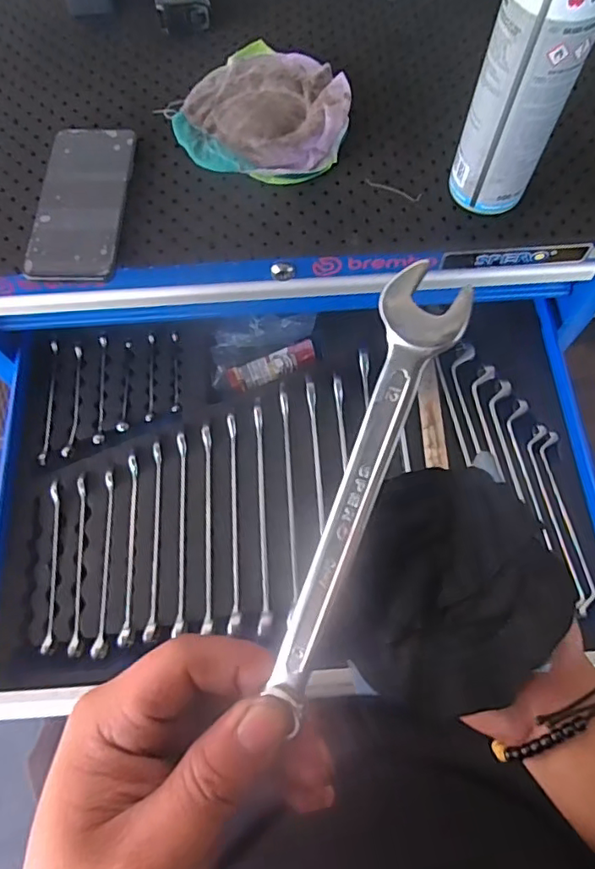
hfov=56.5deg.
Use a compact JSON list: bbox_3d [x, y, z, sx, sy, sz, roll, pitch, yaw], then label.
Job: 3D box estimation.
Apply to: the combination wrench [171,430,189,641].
[{"bbox_3d":[-0.114,0.092,0.544,0.012,0.013,0.194,-2,67,-1],"label":"combination wrench"}]

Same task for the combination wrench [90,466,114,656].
[{"bbox_3d":[-0.185,0.122,0.536,0.014,0.013,0.175,-2,67,-1],"label":"combination wrench"}]

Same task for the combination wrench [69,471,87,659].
[{"bbox_3d":[-0.211,0.123,0.535,0.012,0.011,0.171,-6,68,-2],"label":"combination wrench"}]

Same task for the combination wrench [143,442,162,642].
[{"bbox_3d":[-0.141,0.100,0.542,0.014,0.012,0.190,-4,67,-2],"label":"combination wrench"}]

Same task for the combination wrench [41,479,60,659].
[{"bbox_3d":[-0.236,0.124,0.534,0.010,0.015,0.163,-5,68,-2],"label":"combination wrench"}]

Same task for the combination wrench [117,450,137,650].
[{"bbox_3d":[-0.162,0.109,0.539,0.014,0.014,0.180,-2,67,-1],"label":"combination wrench"}]

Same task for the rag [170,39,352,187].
[{"bbox_3d":[-0.026,-0.307,0.514,0.154,0.028,0.157,19,69,8],"label":"rag"}]

